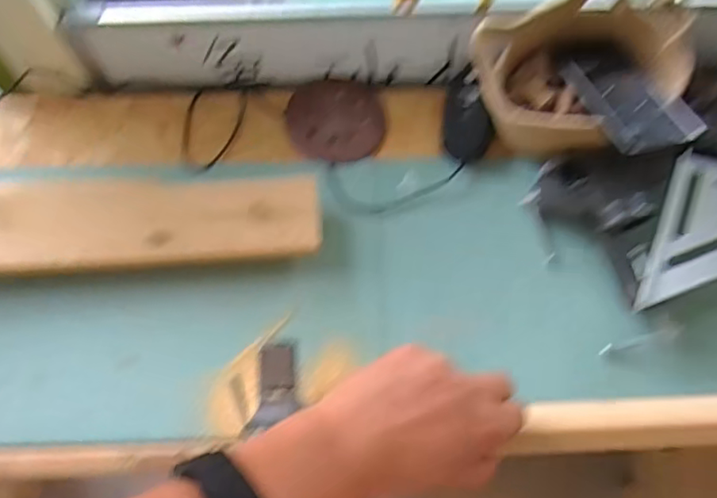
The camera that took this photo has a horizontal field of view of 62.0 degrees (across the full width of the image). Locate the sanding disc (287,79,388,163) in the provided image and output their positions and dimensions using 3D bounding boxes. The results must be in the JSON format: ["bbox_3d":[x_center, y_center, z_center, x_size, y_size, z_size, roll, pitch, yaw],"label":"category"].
[{"bbox_3d":[-0.025,-0.154,0.696,0.112,0.005,0.113,0,69,-1],"label":"sanding disc"}]

